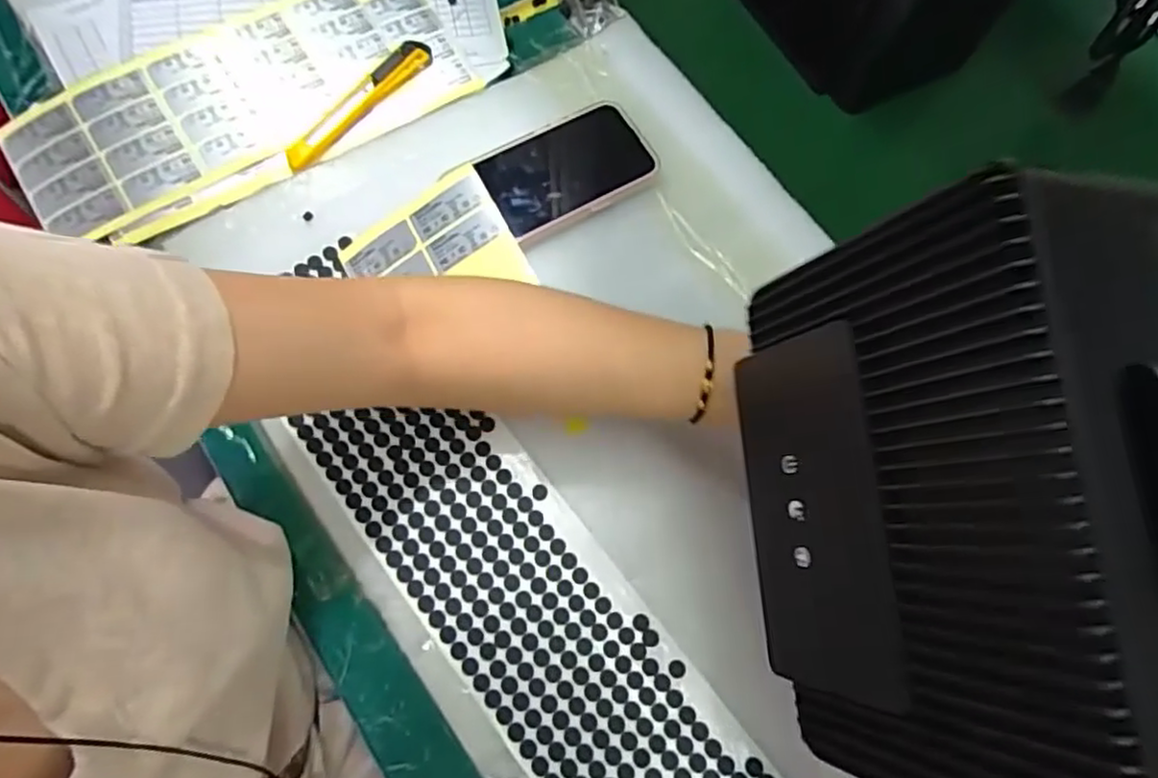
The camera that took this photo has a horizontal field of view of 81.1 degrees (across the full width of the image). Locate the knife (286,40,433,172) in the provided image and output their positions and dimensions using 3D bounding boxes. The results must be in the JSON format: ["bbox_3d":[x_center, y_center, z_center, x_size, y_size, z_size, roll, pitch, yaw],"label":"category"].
[{"bbox_3d":[-0.167,-0.218,0.509,0.025,0.011,0.139,40,73,9],"label":"knife"}]

